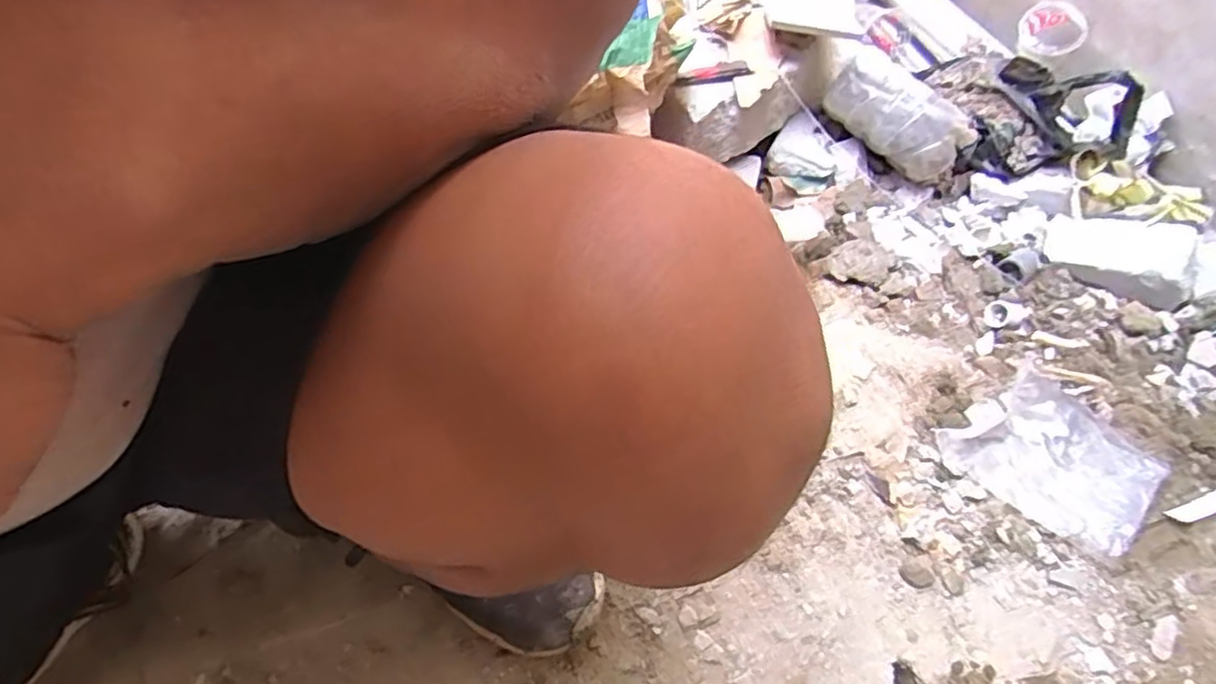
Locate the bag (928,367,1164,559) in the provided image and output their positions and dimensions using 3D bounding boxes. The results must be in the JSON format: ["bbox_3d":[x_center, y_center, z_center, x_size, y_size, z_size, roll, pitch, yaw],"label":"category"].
[{"bbox_3d":[0.389,0.106,0.614,0.125,0.036,0.148,-32,59,-23],"label":"bag"}]

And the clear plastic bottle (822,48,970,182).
[{"bbox_3d":[0.325,-0.251,0.780,0.160,0.069,0.073,37,62,-3],"label":"clear plastic bottle"}]

